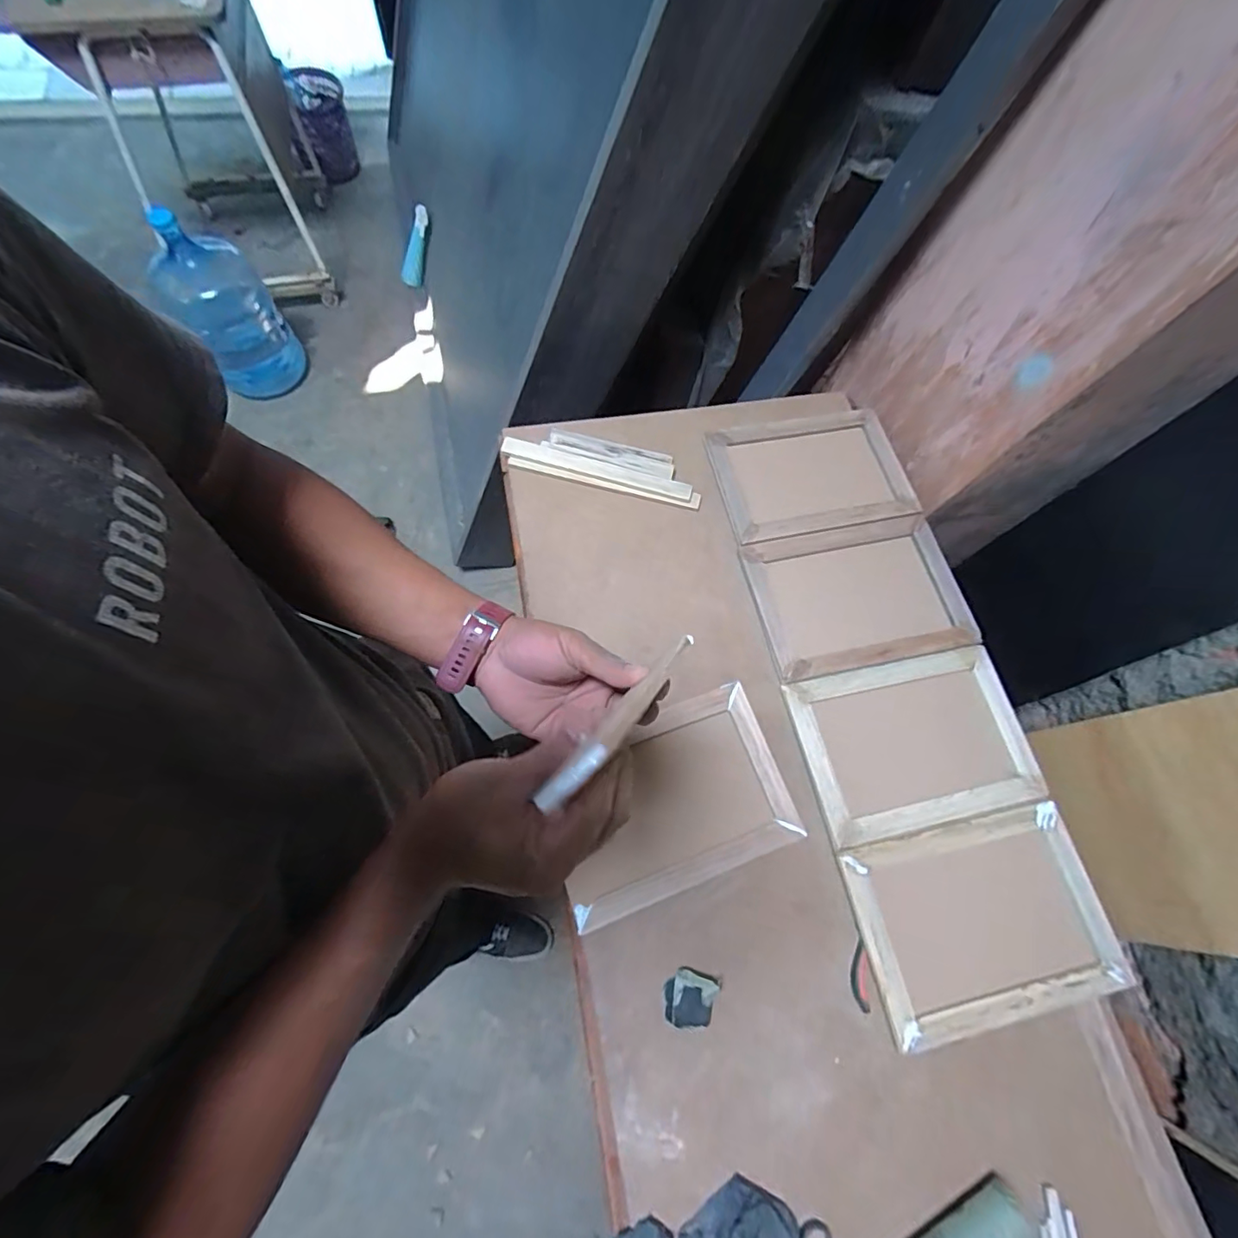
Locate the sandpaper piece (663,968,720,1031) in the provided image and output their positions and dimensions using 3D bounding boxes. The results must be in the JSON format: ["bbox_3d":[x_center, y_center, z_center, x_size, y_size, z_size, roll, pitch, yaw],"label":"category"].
[{"bbox_3d":[0.078,0.419,0.590,0.057,0.025,0.054,15,72,6],"label":"sandpaper piece"}]

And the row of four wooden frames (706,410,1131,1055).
[{"bbox_3d":[0.364,0.060,0.734,0.299,0.027,0.831,-11,71,-3],"label":"row of four wooden frames"}]

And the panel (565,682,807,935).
[{"bbox_3d":[0.060,0.221,0.668,0.287,0.028,0.203,-19,72,-6],"label":"panel"}]

